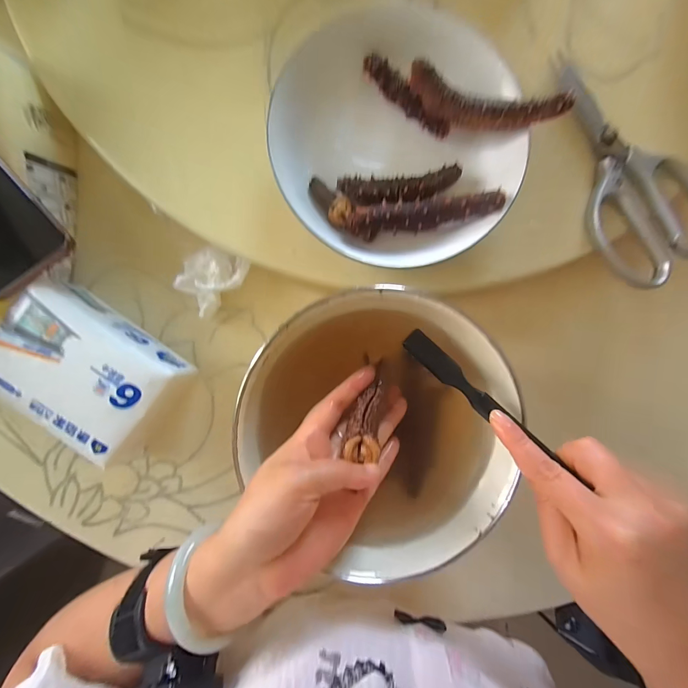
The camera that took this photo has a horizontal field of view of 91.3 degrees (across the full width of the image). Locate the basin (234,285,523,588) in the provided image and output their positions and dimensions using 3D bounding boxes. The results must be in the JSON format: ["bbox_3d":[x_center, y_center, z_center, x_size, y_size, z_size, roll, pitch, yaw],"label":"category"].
[{"bbox_3d":[0.029,0.061,0.273,0.188,0.083,0.201,0,89,-2],"label":"basin"}]

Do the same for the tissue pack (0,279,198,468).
[{"bbox_3d":[-0.204,0.021,0.277,0.124,0.058,0.090,37,88,-1],"label":"tissue pack"}]

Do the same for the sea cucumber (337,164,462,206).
[{"bbox_3d":[0.043,-0.117,0.255,0.092,0.015,0.023,-9,90,-2],"label":"sea cucumber"}]

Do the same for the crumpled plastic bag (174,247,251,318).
[{"bbox_3d":[-0.118,-0.062,0.298,0.059,0.021,0.046,-44,93,-2],"label":"crumpled plastic bag"}]

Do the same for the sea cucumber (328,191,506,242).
[{"bbox_3d":[0.051,-0.097,0.246,0.119,0.025,0.028,-3,89,-2],"label":"sea cucumber"}]

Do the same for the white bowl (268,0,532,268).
[{"bbox_3d":[0.038,-0.152,0.256,0.185,0.039,0.188,0,89,-2],"label":"white bowl"}]

